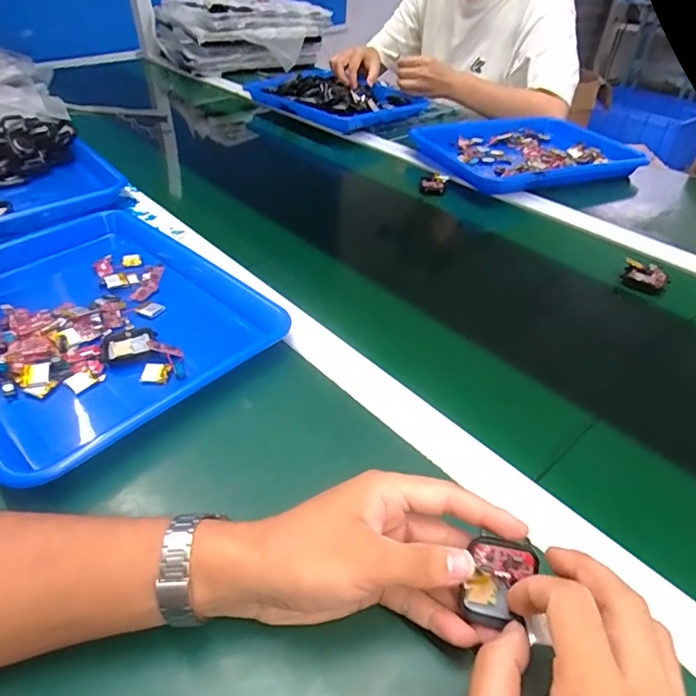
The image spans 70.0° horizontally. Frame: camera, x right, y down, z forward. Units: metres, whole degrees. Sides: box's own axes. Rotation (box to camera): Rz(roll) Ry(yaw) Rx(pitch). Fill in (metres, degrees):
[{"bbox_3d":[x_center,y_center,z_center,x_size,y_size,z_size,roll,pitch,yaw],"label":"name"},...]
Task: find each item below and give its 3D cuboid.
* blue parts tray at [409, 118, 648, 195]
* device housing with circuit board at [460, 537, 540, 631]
[{"bbox_3d":[0.293,-0.315,0.794,0.306,0.035,0.225,-12,43,-15],"label":"blue parts tray"},{"bbox_3d":[0.079,0.122,0.262,0.031,0.046,0.007,17,4,12],"label":"device housing with circuit board"}]

